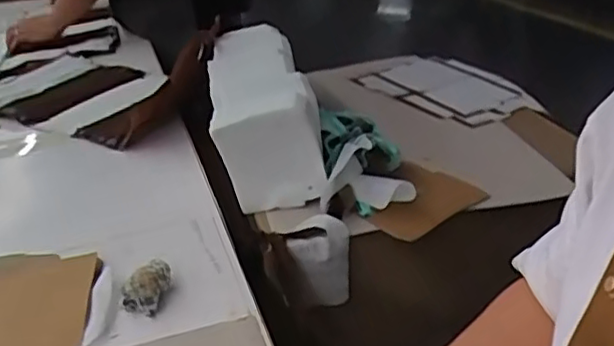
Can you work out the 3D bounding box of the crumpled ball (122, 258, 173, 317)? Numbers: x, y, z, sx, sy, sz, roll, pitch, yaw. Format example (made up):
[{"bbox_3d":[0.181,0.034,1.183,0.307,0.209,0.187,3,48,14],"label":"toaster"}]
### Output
[{"bbox_3d":[-0.147,0.101,0.595,0.031,0.035,0.050,-1,29,9],"label":"crumpled ball"}]

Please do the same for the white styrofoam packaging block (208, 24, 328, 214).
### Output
[{"bbox_3d":[-0.062,-0.100,0.888,0.121,0.108,0.375,-8,29,-4],"label":"white styrofoam packaging block"}]

